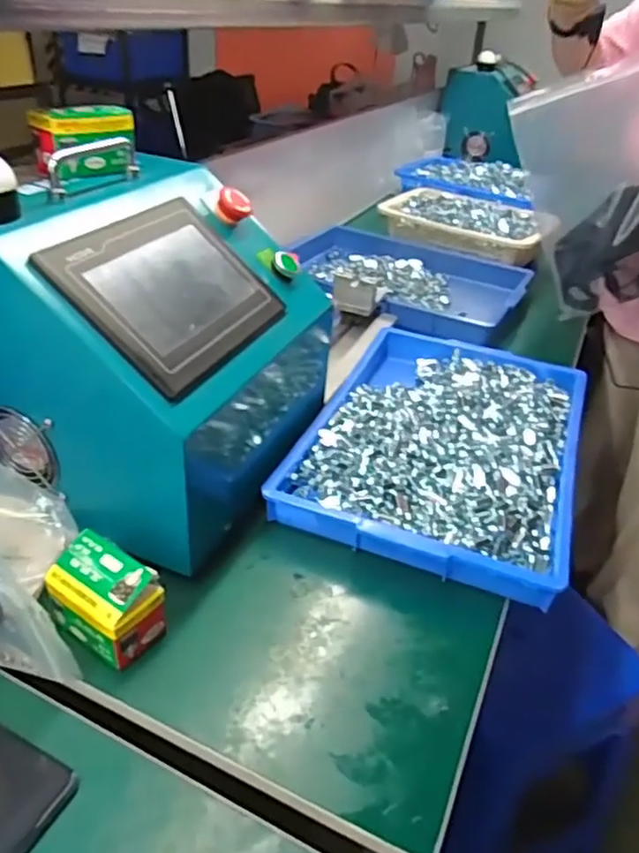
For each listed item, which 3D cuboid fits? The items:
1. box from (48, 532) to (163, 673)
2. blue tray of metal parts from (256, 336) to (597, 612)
[{"bbox_3d":[-0.171,0.139,0.514,0.085,0.077,0.055,24,39,25],"label":"box"},{"bbox_3d":[0.154,0.010,0.764,0.285,0.050,0.422,16,36,15],"label":"blue tray of metal parts"}]

